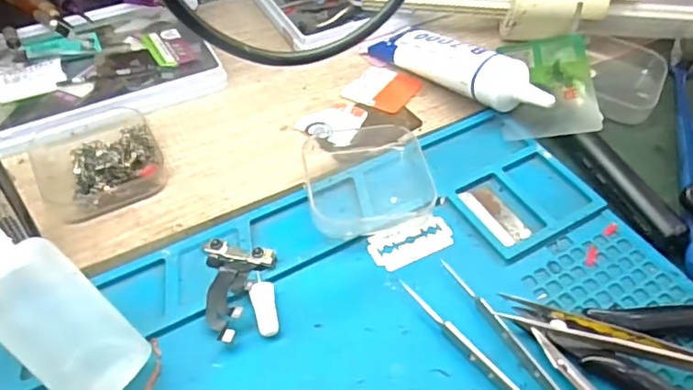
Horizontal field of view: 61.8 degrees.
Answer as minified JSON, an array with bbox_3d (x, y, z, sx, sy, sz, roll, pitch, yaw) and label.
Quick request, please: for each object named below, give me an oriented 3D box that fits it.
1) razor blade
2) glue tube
[{"bbox_3d":[0.032,0.023,0.284,0.042,0.004,0.021,-15,51,-14],"label":"razor blade"},{"bbox_3d":[0.067,-0.076,0.351,0.029,0.035,0.120,-34,58,-27],"label":"glue tube"}]

